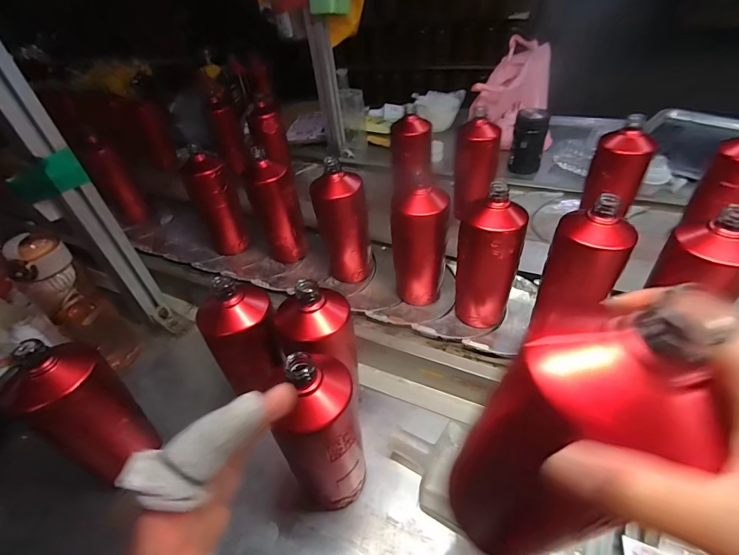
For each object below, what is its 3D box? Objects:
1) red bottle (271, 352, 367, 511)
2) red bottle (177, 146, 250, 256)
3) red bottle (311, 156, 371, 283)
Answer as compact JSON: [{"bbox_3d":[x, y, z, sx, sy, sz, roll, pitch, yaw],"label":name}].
[{"bbox_3d":[-0.043,0.156,0.361,0.069,0.204,0.068,-6,32,1],"label":"red bottle"},{"bbox_3d":[-0.285,-0.133,0.704,0.072,0.197,0.062,-25,48,-17],"label":"red bottle"},{"bbox_3d":[-0.042,-0.079,0.612,0.077,0.190,0.062,-11,45,-4],"label":"red bottle"}]

